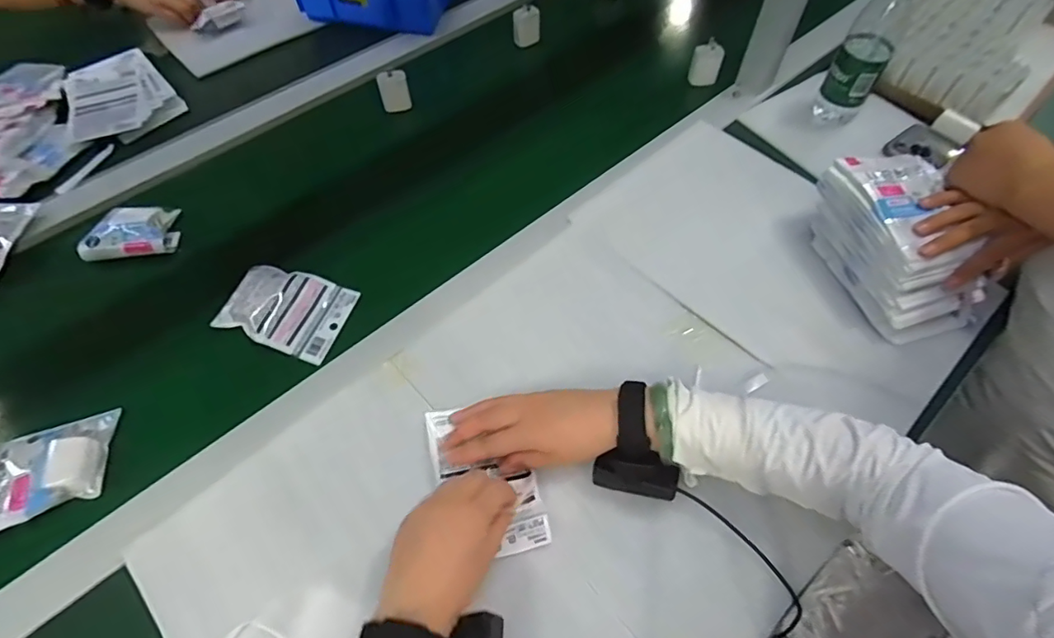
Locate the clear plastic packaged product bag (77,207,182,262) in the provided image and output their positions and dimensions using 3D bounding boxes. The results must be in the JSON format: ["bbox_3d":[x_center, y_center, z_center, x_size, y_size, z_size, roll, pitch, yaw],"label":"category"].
[{"bbox_3d":[-0.487,-0.107,0.635,0.095,0.026,0.074,-9,60,-5],"label":"clear plastic packaged product bag"}]

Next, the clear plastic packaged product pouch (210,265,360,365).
[{"bbox_3d":[-0.269,-0.011,0.580,0.124,0.013,0.096,23,60,-7],"label":"clear plastic packaged product pouch"}]

